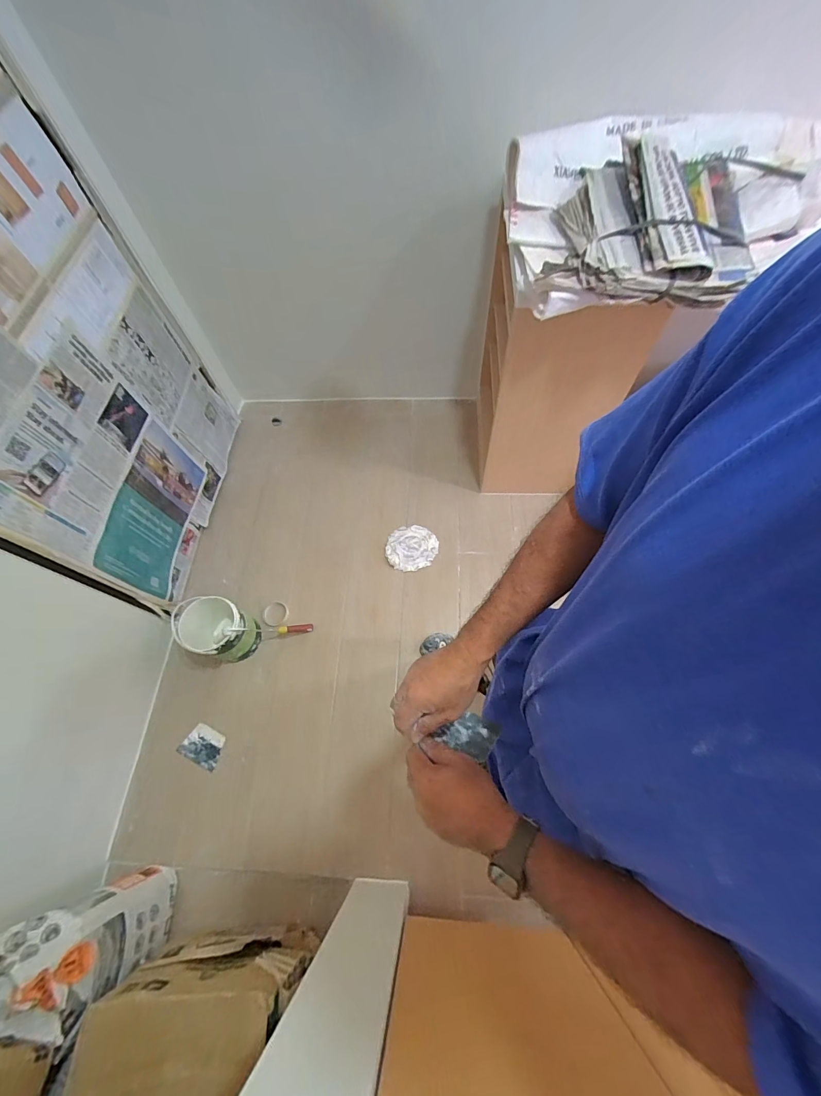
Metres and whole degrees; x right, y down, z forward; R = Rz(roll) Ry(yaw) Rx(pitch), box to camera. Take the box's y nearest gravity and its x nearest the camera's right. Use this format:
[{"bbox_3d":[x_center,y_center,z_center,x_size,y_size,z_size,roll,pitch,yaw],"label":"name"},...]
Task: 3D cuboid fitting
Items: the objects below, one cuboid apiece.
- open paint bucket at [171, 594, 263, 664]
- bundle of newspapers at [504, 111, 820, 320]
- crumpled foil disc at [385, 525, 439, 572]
[{"bbox_3d":[-0.616,0.267,1.293,0.197,0.209,0.174,27,69,14],"label":"open paint bucket"},{"bbox_3d":[0.576,-0.772,0.916,0.668,0.152,0.562,2,65,3],"label":"bundle of newspapers"},{"bbox_3d":[0.002,-0.001,1.525,0.191,0.045,0.175,-1,65,2],"label":"crumpled foil disc"}]

